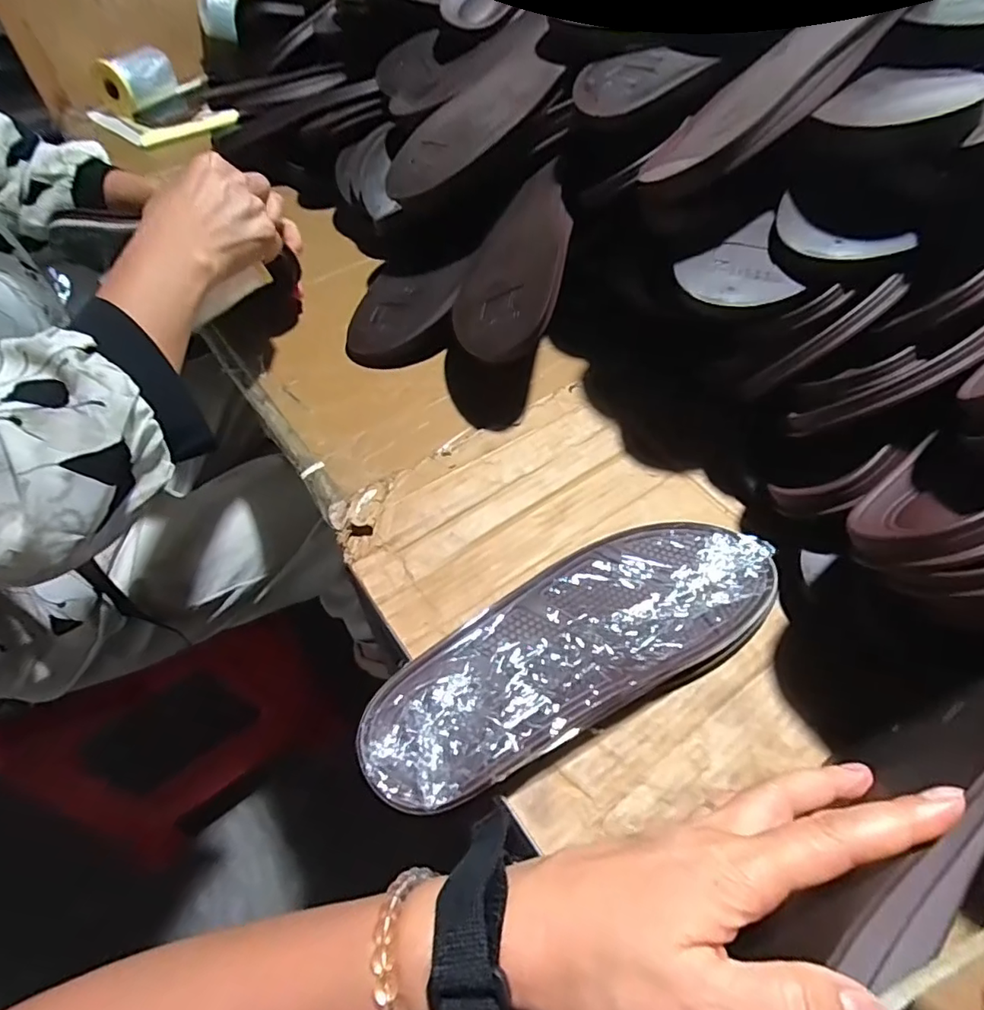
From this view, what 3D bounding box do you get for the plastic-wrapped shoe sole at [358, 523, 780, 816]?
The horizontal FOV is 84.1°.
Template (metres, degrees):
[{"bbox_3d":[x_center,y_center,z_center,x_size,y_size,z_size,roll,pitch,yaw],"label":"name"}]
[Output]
[{"bbox_3d":[0.051,0.079,0.328,0.263,0.040,0.098,-25,58,-17],"label":"plastic-wrapped shoe sole"}]

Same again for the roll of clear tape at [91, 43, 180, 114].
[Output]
[{"bbox_3d":[-0.570,-0.686,0.871,0.070,0.060,0.112,20,57,13],"label":"roll of clear tape"}]

